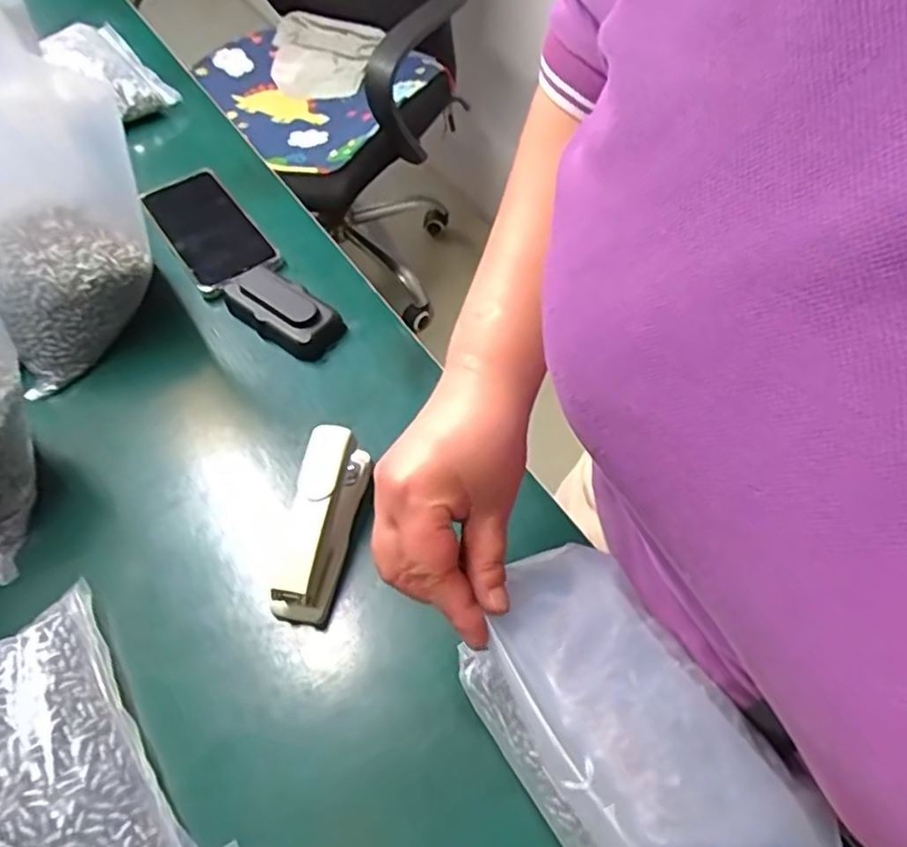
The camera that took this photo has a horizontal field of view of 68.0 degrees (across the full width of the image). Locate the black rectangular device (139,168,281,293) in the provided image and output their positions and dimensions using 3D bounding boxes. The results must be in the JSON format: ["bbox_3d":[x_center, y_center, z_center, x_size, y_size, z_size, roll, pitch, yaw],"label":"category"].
[{"bbox_3d":[-0.232,-0.186,0.634,0.076,0.014,0.181,-31,60,-19],"label":"black rectangular device"}]

